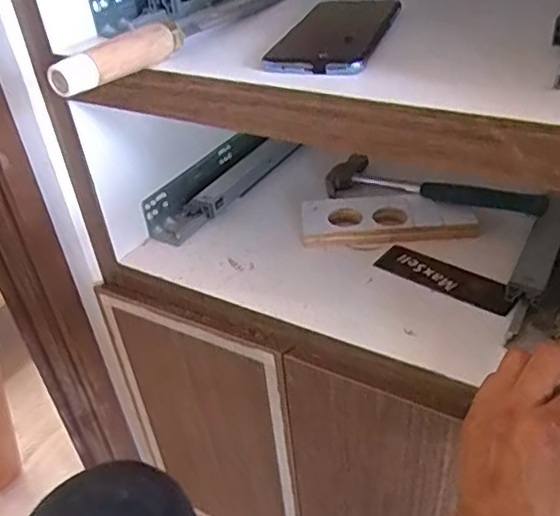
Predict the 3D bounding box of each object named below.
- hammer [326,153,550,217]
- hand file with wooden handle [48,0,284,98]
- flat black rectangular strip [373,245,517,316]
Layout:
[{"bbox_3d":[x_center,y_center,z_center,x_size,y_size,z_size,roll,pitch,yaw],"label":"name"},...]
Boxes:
[{"bbox_3d":[0.149,-0.070,0.623,0.080,0.036,0.245,-33,44,-32],"label":"hammer"},{"bbox_3d":[-0.068,-0.189,0.473,0.026,0.030,0.299,13,40,25],"label":"hand file with wooden handle"},{"bbox_3d":[0.154,0.018,0.551,0.129,0.006,0.040,24,46,35],"label":"flat black rectangular strip"}]

